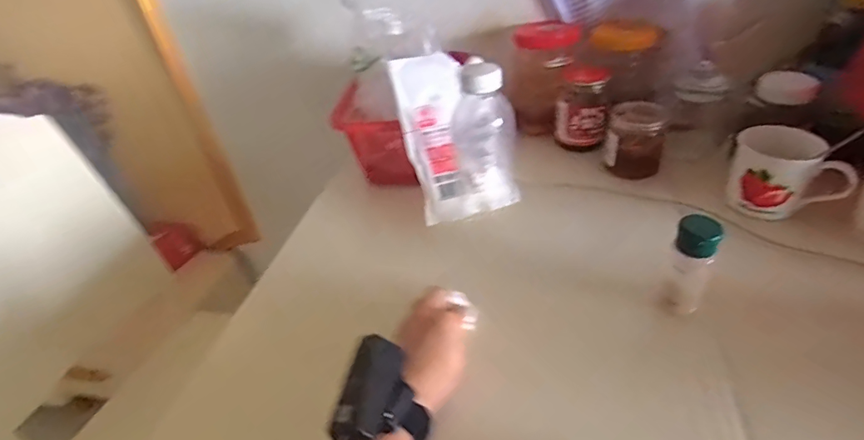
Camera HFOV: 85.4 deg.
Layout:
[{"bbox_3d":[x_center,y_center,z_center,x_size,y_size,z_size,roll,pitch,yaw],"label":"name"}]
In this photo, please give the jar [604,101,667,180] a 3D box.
[{"bbox_3d":[0.294,-0.118,0.677,0.075,0.084,0.076,9,40,20],"label":"jar"}]

